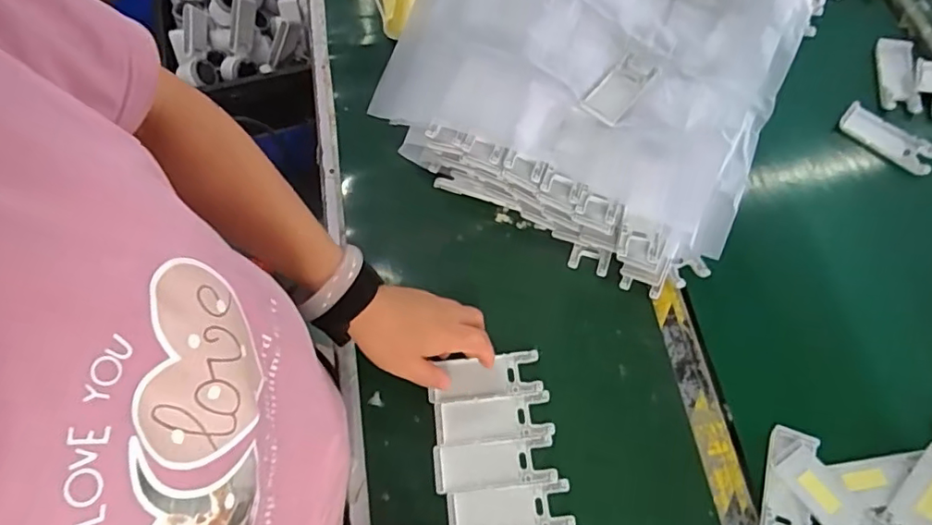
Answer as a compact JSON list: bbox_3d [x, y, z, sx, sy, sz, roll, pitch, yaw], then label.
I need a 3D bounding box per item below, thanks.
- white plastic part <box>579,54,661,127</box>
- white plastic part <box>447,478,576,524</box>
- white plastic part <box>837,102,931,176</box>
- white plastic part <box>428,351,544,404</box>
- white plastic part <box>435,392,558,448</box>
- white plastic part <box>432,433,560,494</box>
[{"bbox_3d":[0.156,-0.178,0.566,0.041,0.008,0.098,35,71,14],"label":"white plastic part"},{"bbox_3d":[0.037,0.213,0.480,0.103,0.005,0.039,-7,66,-3],"label":"white plastic part"},{"bbox_3d":[0.483,-0.143,0.639,0.106,0.012,0.037,36,71,15],"label":"white plastic part"},{"bbox_3d":[0.017,0.111,0.530,0.105,0.008,0.041,-11,67,-4],"label":"white plastic part"},{"bbox_3d":[0.025,0.142,0.511,0.103,0.004,0.039,-6,66,-2],"label":"white plastic part"},{"bbox_3d":[0.025,0.178,0.495,0.103,0.004,0.039,-5,66,-2],"label":"white plastic part"}]

